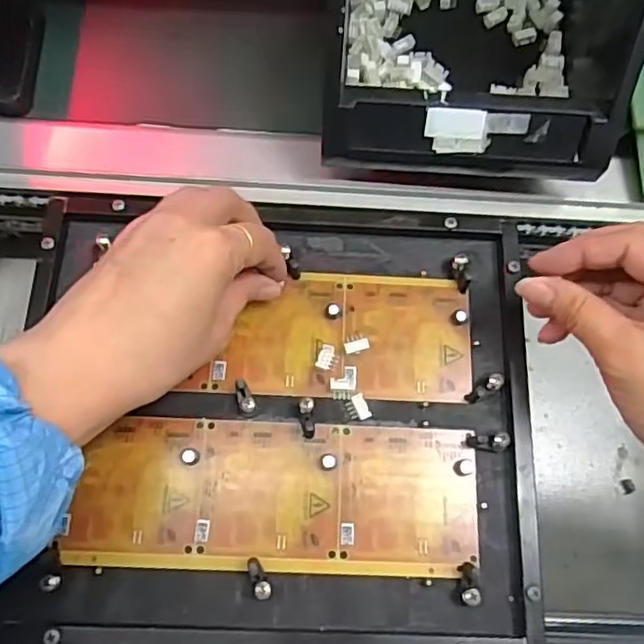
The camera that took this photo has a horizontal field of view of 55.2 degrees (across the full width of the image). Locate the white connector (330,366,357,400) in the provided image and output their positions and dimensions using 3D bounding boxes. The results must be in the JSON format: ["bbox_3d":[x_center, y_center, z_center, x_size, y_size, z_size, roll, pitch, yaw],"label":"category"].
[{"bbox_3d":[0.012,0.032,0.331,0.013,0.007,0.019,8,73,-3],"label":"white connector"}]

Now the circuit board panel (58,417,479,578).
[{"bbox_3d":[-0.022,0.088,0.315,0.200,0.006,0.071,3,74,-1],"label":"circuit board panel"}]

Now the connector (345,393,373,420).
[{"bbox_3d":[0.020,0.046,0.327,0.011,0.007,0.014,-25,77,-12],"label":"connector"}]

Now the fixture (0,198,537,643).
[{"bbox_3d":[-0.025,0.048,0.325,0.261,0.020,0.231,3,74,-1],"label":"fixture"}]

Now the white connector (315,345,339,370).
[{"bbox_3d":[0.004,0.020,0.335,0.011,0.006,0.014,22,72,1],"label":"white connector"}]

